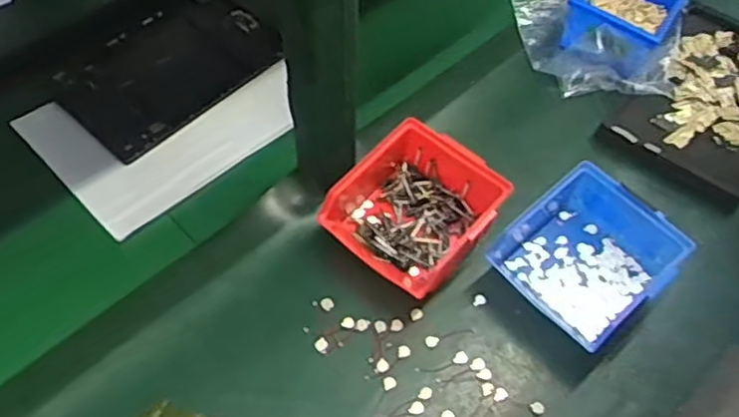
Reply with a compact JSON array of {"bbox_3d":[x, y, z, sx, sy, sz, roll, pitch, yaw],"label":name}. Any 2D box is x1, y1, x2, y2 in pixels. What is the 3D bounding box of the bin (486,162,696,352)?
[{"bbox_3d":[0.183,0.042,0.593,0.131,0.066,0.130,-38,64,-24],"label":"bin"}]

